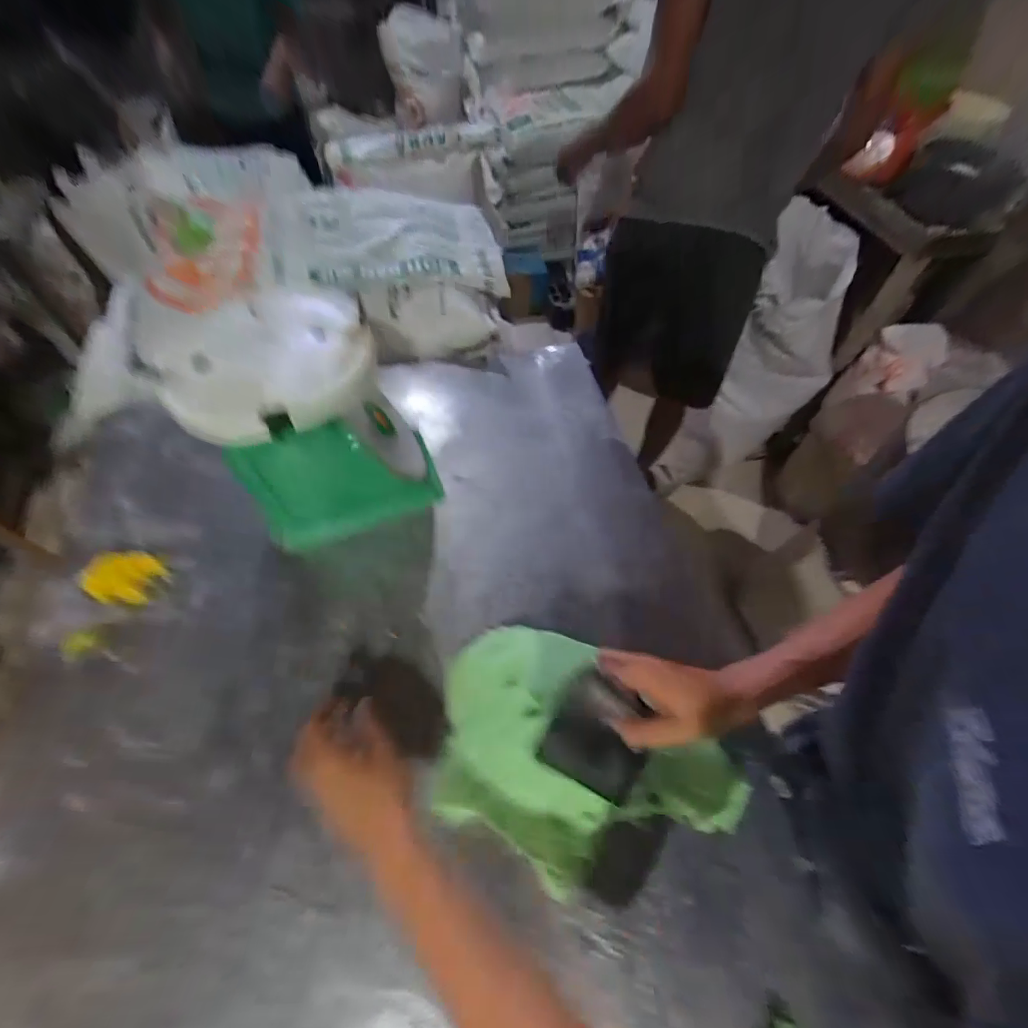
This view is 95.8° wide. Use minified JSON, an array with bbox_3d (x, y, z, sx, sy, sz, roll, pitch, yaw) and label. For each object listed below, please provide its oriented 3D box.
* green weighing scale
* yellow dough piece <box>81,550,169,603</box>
[{"bbox_3d":[-0.245,-0.099,0.628,0.242,0.276,0.190,-20,59,-13],"label":"green weighing scale"},{"bbox_3d":[-0.540,0.085,0.641,0.086,0.030,0.071,0,55,2],"label":"yellow dough piece"}]

